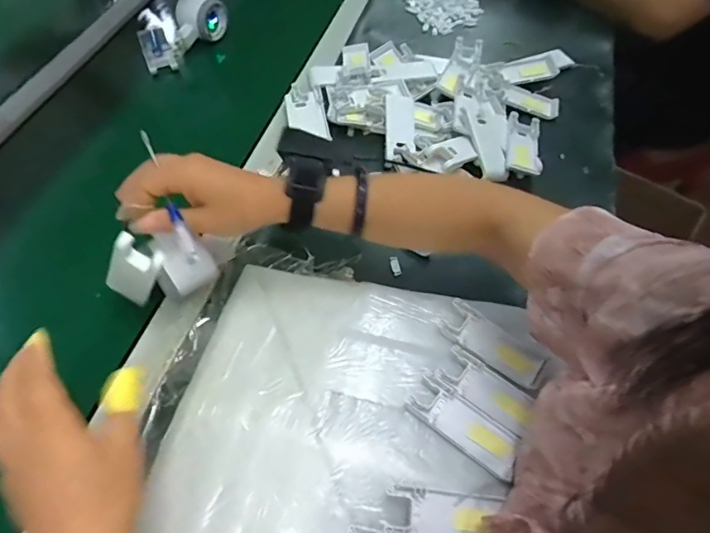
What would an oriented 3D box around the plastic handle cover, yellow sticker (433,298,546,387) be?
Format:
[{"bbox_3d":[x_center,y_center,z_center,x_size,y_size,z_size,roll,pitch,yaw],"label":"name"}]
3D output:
[{"bbox_3d":[0.131,0.073,0.455,0.102,0.008,0.038,36,59,19],"label":"plastic handle cover, yellow sticker"}]

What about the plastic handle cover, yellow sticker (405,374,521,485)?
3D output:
[{"bbox_3d":[0.097,0.139,0.413,0.101,0.006,0.040,37,60,19],"label":"plastic handle cover, yellow sticker"}]

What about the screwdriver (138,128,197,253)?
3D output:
[{"bbox_3d":[-0.161,-0.064,0.402,0.010,0.015,0.117,-22,84,-19],"label":"screwdriver"}]

